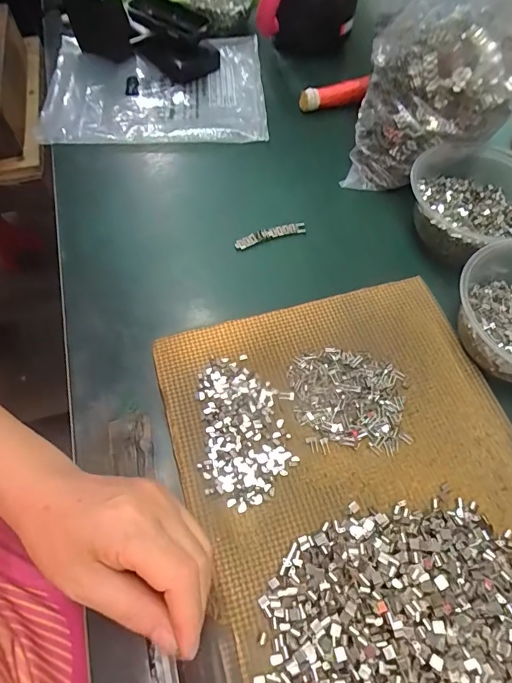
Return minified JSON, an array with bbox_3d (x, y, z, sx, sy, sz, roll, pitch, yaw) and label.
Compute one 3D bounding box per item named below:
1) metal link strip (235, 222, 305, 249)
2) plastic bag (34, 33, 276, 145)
[{"bbox_3d":[0.015,-0.112,0.452,0.078,0.006,0.013,-21,62,-14],"label":"metal link strip"},{"bbox_3d":[-0.137,-0.349,0.585,0.287,0.021,0.242,-3,59,-4],"label":"plastic bag"}]

